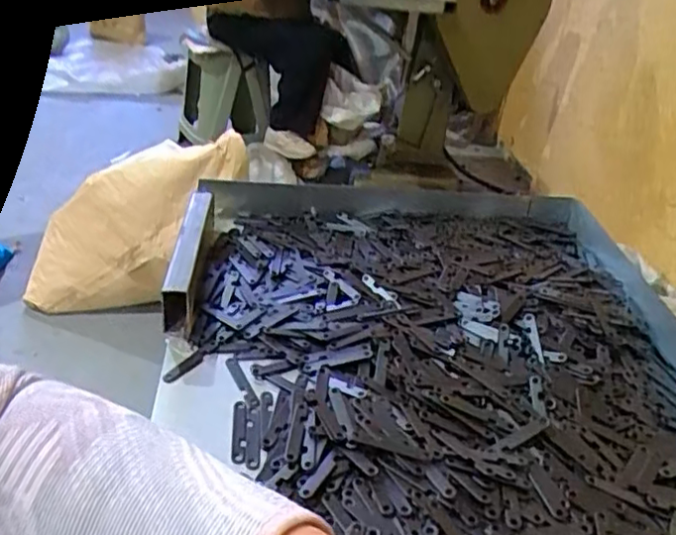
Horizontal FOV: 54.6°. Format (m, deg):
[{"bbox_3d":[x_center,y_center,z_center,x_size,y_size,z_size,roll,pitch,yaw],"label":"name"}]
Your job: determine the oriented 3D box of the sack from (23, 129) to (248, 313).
[{"bbox_3d":[-0.539,-0.111,1.771,0.393,0.428,0.509,32,39,34],"label":"sack"}]

